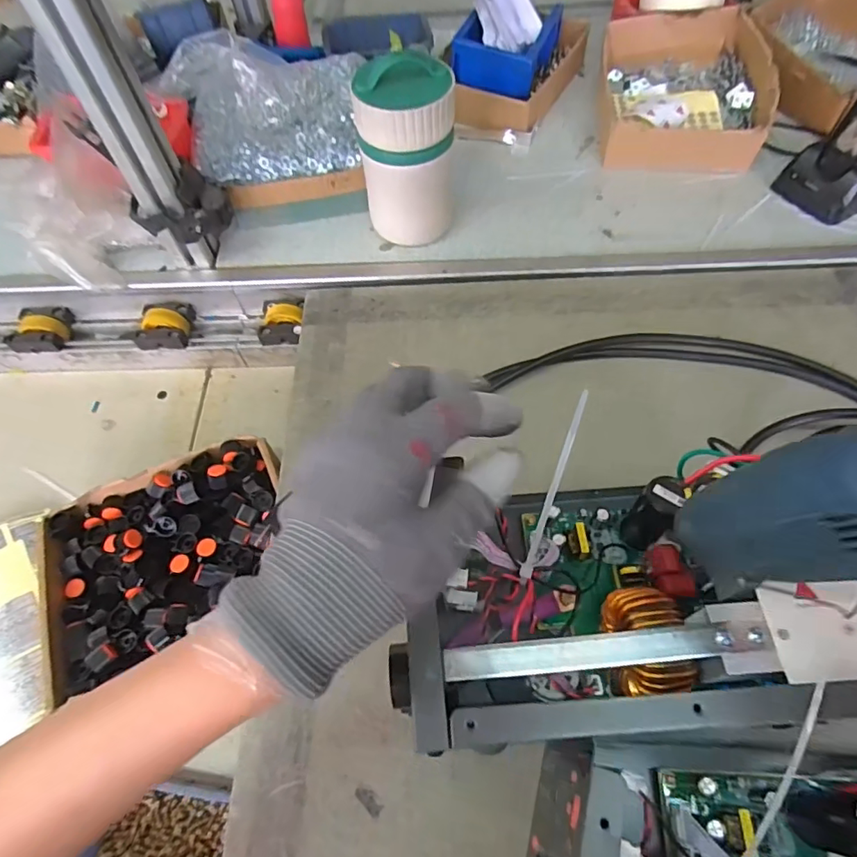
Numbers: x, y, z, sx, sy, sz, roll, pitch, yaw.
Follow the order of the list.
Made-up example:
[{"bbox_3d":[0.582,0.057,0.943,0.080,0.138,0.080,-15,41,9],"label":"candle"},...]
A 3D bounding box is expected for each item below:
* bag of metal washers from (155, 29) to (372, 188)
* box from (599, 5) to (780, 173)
[{"bbox_3d":[-0.175,-0.357,0.623,0.199,0.126,0.192,-12,61,-4],"label":"bag of metal washers"},{"bbox_3d":[0.308,-0.419,0.670,0.189,0.064,0.238,5,61,6],"label":"box"}]

